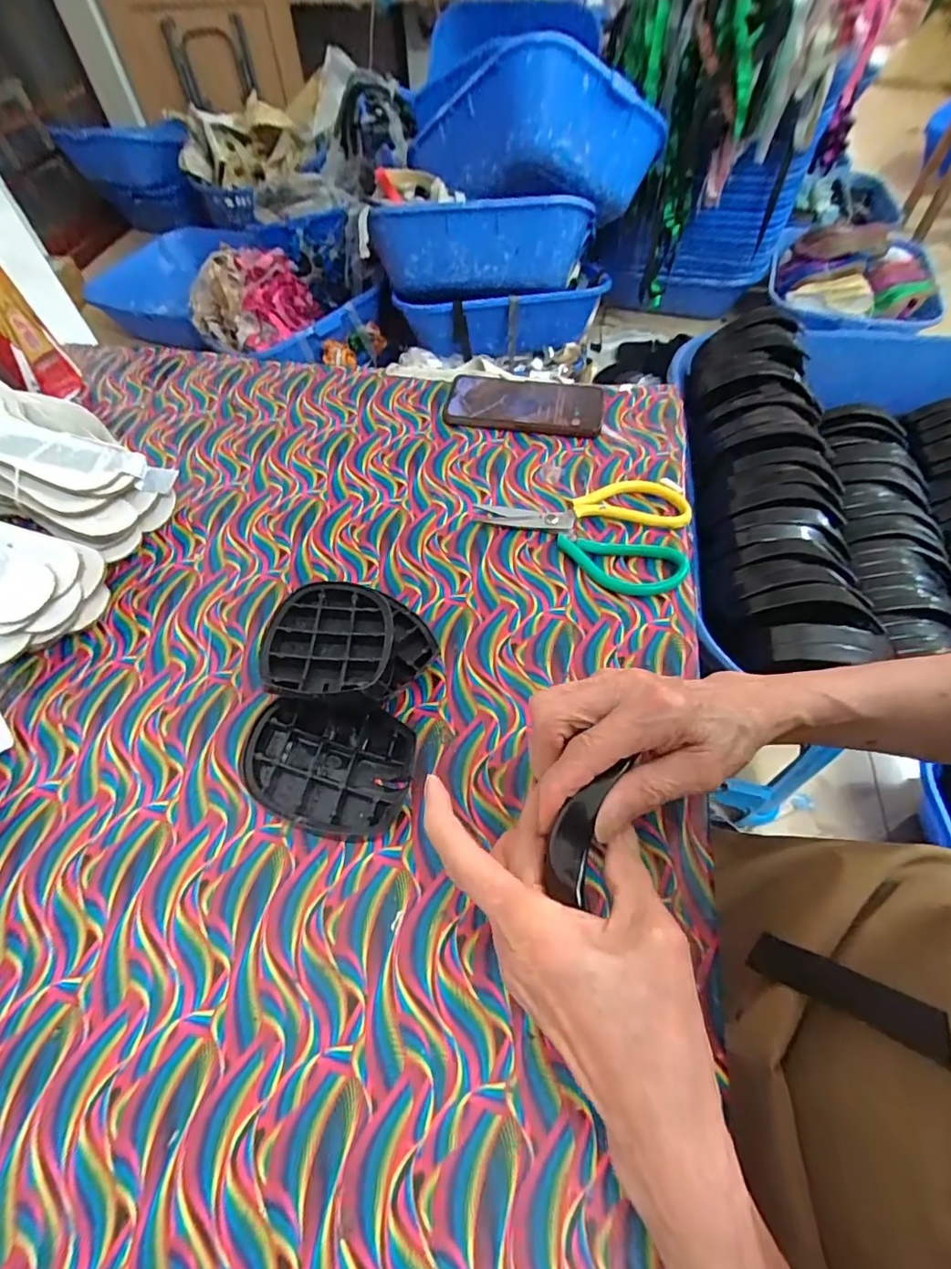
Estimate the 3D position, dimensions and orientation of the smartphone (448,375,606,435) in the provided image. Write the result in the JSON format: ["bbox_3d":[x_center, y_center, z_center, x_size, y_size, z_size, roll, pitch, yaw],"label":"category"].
[{"bbox_3d":[0.052,-0.244,0.555,0.160,0.009,0.085,6,58,7],"label":"smartphone"}]

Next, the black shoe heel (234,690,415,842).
[{"bbox_3d":[-0.098,0.085,0.357,0.111,0.017,0.088,9,59,9],"label":"black shoe heel"}]

